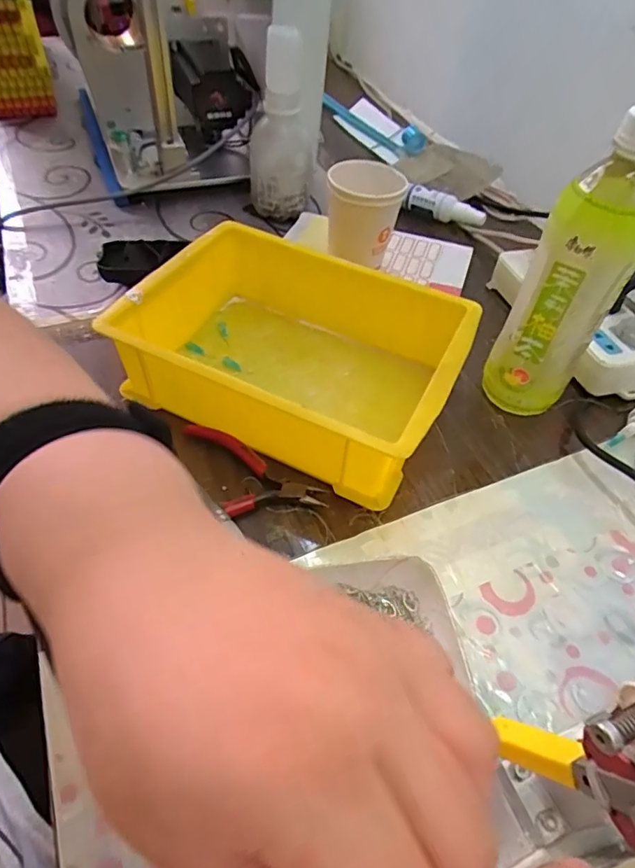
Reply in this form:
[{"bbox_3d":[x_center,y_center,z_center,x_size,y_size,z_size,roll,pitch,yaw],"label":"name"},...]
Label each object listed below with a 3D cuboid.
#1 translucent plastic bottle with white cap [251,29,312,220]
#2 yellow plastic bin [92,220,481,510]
[{"bbox_3d":[-0.040,-0.316,0.564,0.068,0.169,0.059,3,50,-3],"label":"translucent plastic bottle with white cap"},{"bbox_3d":[-0.018,-0.062,0.419,0.243,0.076,0.166,22,52,13],"label":"yellow plastic bin"}]

